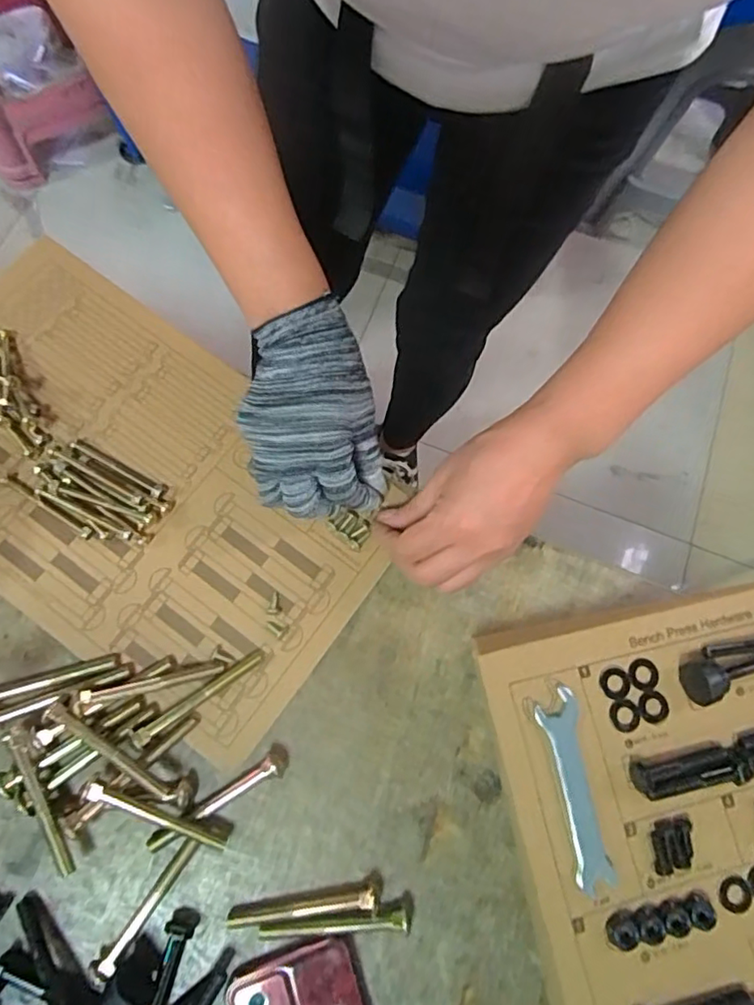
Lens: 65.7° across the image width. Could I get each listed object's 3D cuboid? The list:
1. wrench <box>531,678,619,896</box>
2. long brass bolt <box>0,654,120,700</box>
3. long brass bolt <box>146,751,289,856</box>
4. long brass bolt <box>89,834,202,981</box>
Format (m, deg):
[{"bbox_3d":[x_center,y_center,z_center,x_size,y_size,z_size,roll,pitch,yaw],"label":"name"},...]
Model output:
[{"bbox_3d":[0.121,0.175,0.359,0.027,0.005,0.114,-7,79,-12],"label":"wrench"},{"bbox_3d":[-0.221,0.119,0.386,0.096,0.012,0.009,-17,76,-10],"label":"long brass bolt"},{"bbox_3d":[-0.104,0.194,0.380,0.098,0.012,0.014,-28,78,-12],"label":"long brass bolt"},{"bbox_3d":[-0.143,0.251,0.362,0.012,0.014,0.085,35,74,5],"label":"long brass bolt"}]

